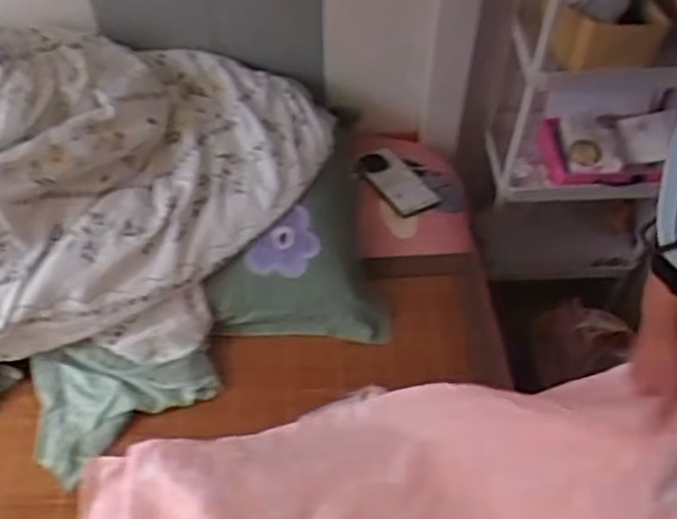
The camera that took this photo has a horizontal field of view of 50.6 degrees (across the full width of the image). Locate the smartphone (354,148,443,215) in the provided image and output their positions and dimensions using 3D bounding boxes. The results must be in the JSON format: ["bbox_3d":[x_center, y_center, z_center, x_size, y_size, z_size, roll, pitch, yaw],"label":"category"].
[{"bbox_3d":[0.095,-0.127,1.167,0.073,0.016,0.147,-27,63,-19],"label":"smartphone"}]

